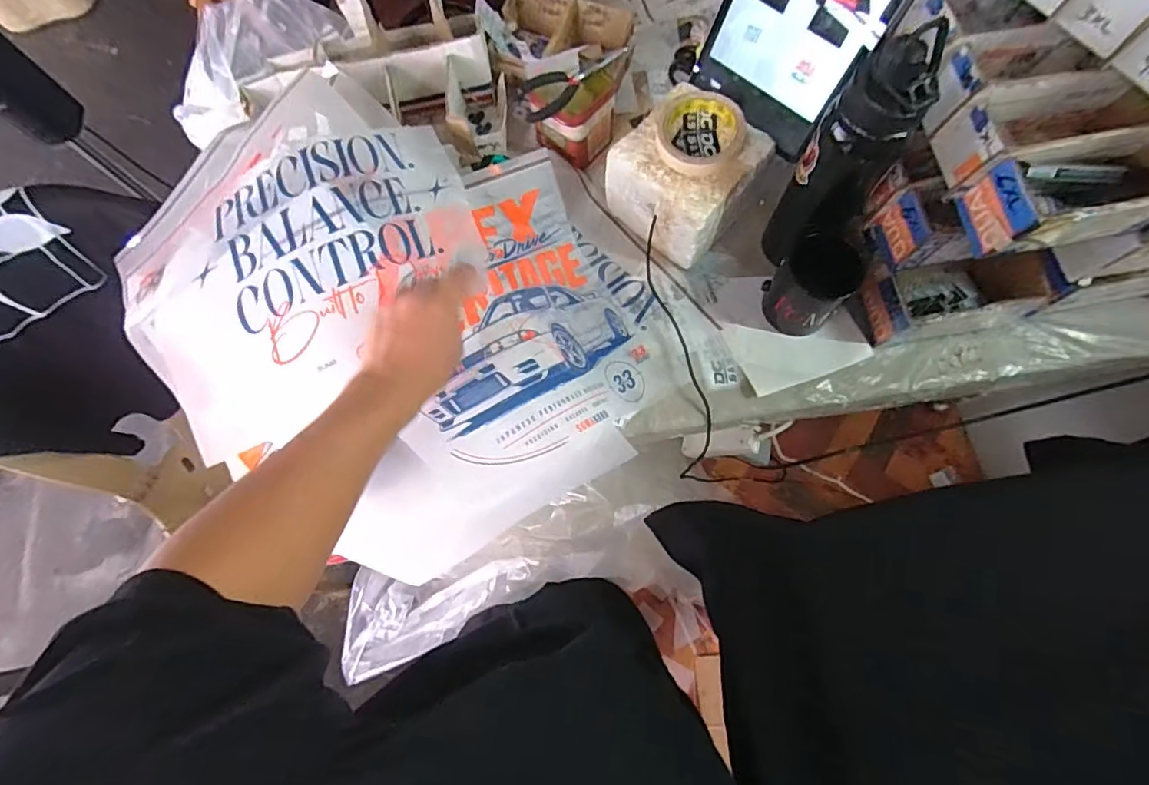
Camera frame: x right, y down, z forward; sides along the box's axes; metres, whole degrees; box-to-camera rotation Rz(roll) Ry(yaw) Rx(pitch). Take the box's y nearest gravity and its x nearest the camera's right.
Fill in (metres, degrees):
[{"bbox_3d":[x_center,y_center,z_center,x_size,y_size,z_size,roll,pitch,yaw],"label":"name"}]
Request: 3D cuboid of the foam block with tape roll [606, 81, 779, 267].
[{"bbox_3d":[0.131,-0.252,0.637,0.133,0.115,0.139,-43,77,-10],"label":"foam block with tape roll"}]

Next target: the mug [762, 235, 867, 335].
[{"bbox_3d":[0.261,-0.117,0.599,0.072,0.101,0.077,0,74,2],"label":"mug"}]

